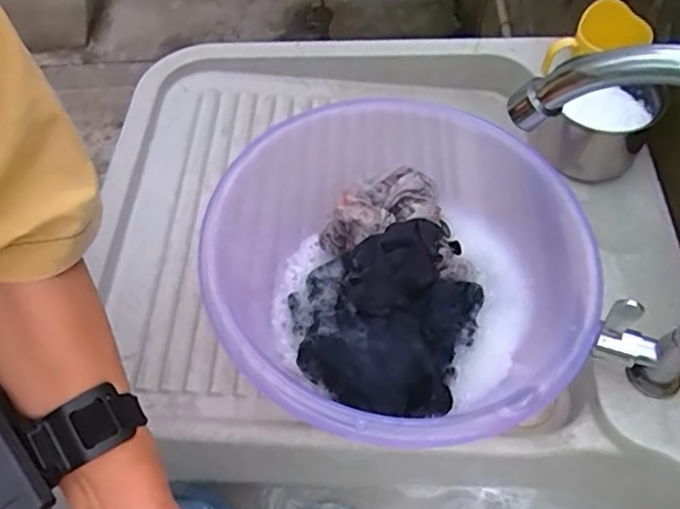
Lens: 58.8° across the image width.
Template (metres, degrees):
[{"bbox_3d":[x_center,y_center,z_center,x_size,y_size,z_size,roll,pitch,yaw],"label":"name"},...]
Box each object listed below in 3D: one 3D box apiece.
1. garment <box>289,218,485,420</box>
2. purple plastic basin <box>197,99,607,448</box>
[{"bbox_3d":[0.043,0.048,0.494,0.158,0.094,0.151,-2,58,3],"label":"garment"},{"bbox_3d":[0.041,-0.012,0.545,0.308,0.109,0.372,-18,58,-7],"label":"purple plastic basin"}]

